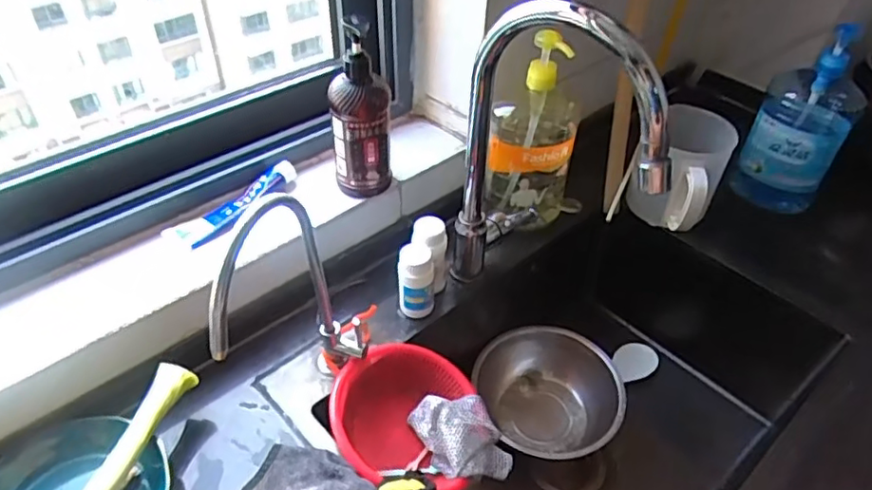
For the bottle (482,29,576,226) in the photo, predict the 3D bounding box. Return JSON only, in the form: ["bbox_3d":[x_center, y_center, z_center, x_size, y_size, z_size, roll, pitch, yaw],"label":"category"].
[{"bbox_3d":[0.130,-0.150,0.809,0.111,0.249,0.095,13,44,10],"label":"bottle"}]

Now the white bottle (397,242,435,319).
[{"bbox_3d":[-0.024,0.045,0.730,0.043,0.090,0.043,-4,43,-8],"label":"white bottle"}]

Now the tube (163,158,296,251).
[{"bbox_3d":[-0.238,-0.051,0.741,0.051,0.027,0.172,32,50,27],"label":"tube"}]

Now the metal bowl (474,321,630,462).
[{"bbox_3d":[0.159,0.217,0.854,0.171,0.087,0.191,-16,46,-20],"label":"metal bowl"}]

